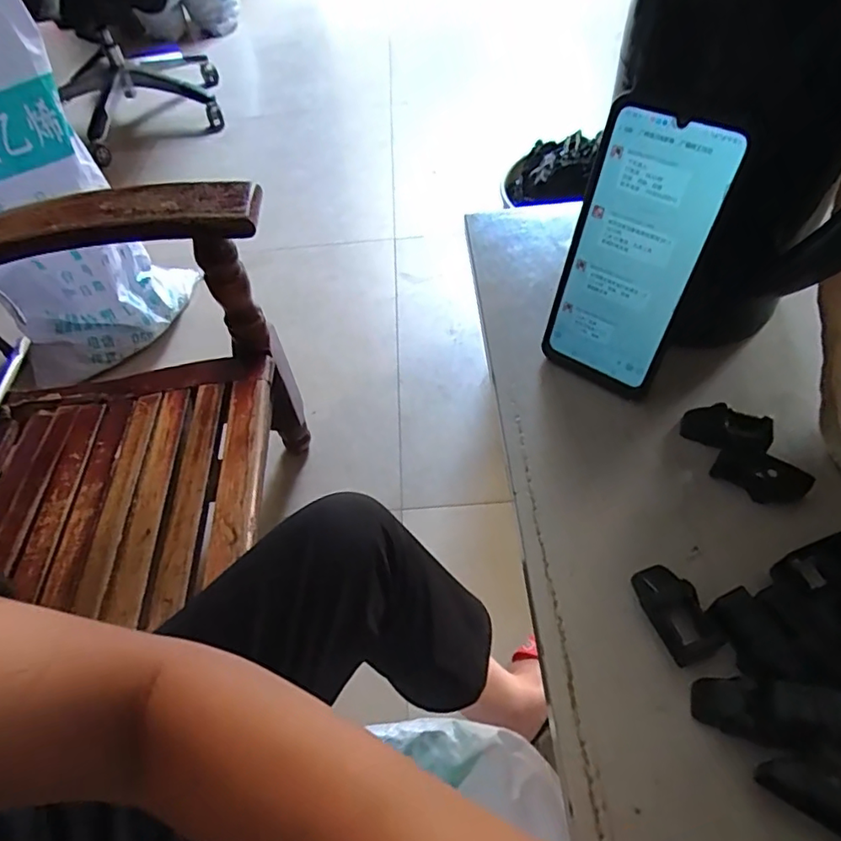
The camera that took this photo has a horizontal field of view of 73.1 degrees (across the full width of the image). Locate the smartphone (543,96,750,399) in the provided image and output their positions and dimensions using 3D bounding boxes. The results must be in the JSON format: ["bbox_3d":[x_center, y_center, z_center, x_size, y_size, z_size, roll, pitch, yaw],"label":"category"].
[{"bbox_3d":[0.127,-0.094,0.345,0.077,0.166,0.008,32,46,25],"label":"smartphone"}]

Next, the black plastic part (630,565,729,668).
[{"bbox_3d":[0.130,0.097,0.290,0.026,0.014,0.048,-16,52,-7],"label":"black plastic part"}]

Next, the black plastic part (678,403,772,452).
[{"bbox_3d":[0.189,0.006,0.351,0.048,0.015,0.026,22,57,22],"label":"black plastic part"}]

